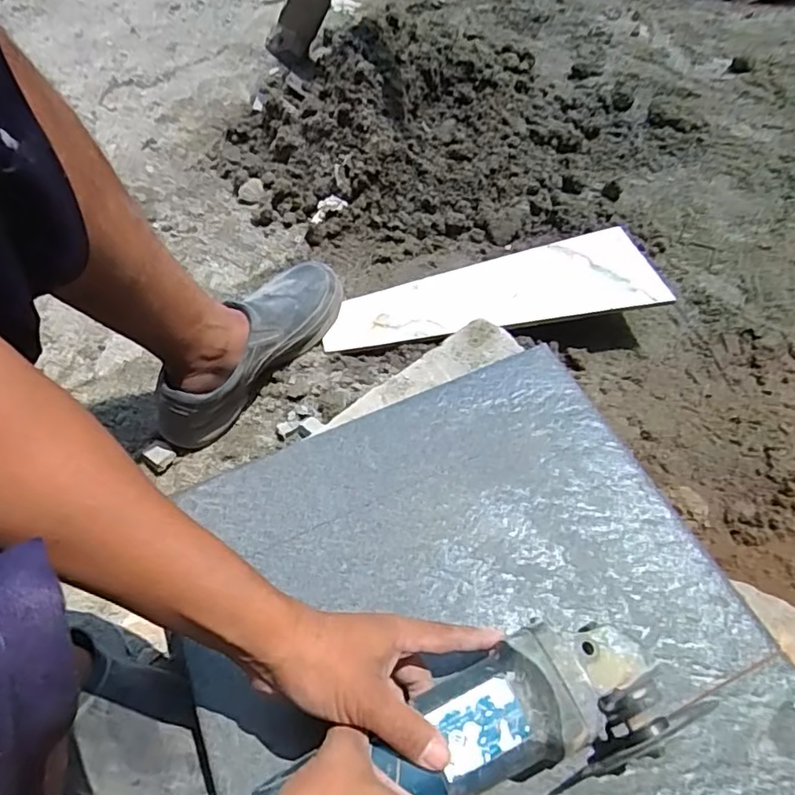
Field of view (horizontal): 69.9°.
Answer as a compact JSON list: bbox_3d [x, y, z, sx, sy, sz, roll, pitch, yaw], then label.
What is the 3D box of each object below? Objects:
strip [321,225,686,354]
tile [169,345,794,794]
[{"bbox_3d":[0.106,-0.127,0.692,0.383,0.010,0.128,-10,54,4],"label":"strip"},{"bbox_3d":[0.041,0.173,0.426,0.409,0.015,0.392,-25,61,-9],"label":"tile"}]

